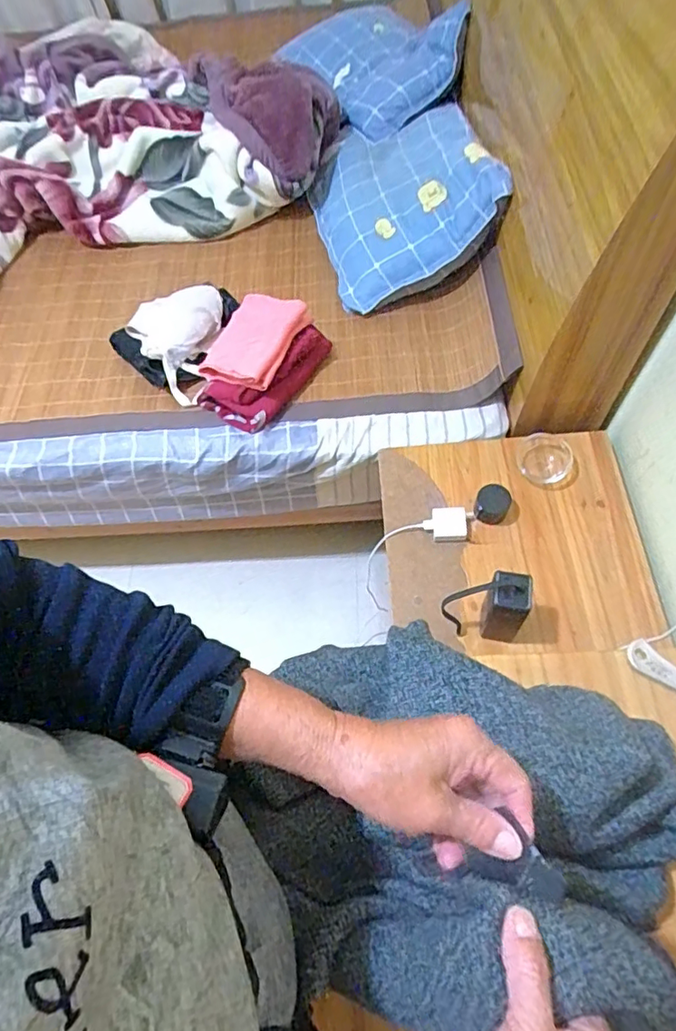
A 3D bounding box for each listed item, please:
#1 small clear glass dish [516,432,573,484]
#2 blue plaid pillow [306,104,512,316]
[{"bbox_3d":[0.351,-0.098,0.955,0.086,0.029,0.086,-2,62,3],"label":"small clear glass dish"},{"bbox_3d":[0.126,-0.716,1.236,0.378,0.096,0.490,-25,57,20],"label":"blue plaid pillow"}]

